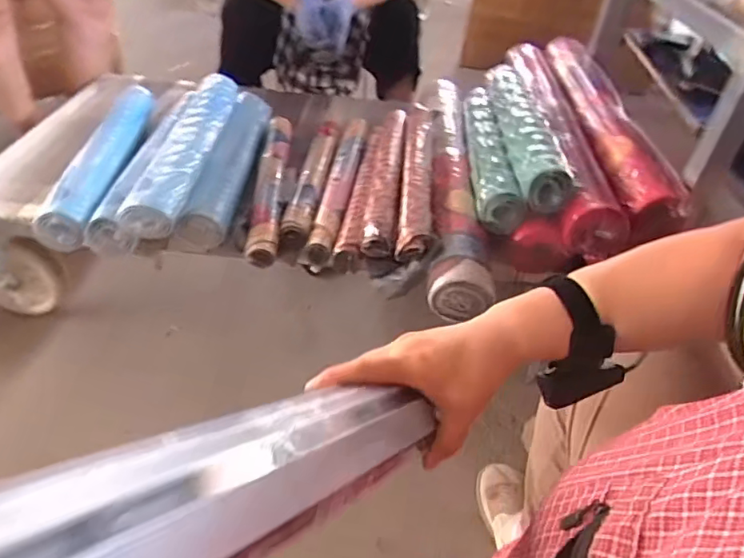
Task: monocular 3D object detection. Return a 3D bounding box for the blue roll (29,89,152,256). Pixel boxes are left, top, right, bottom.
[{"bbox_3d":[-0.512,-0.258,1.111,0.087,0.087,0.542,3,39,-2],"label":"blue roll"}]

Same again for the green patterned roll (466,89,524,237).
[{"bbox_3d":[0.215,-0.247,1.080,0.068,0.084,0.452,3,39,-1],"label":"green patterned roll"}]

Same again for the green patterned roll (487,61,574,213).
[{"bbox_3d":[0.274,-0.267,1.020,0.075,0.075,0.429,4,39,-1],"label":"green patterned roll"}]

